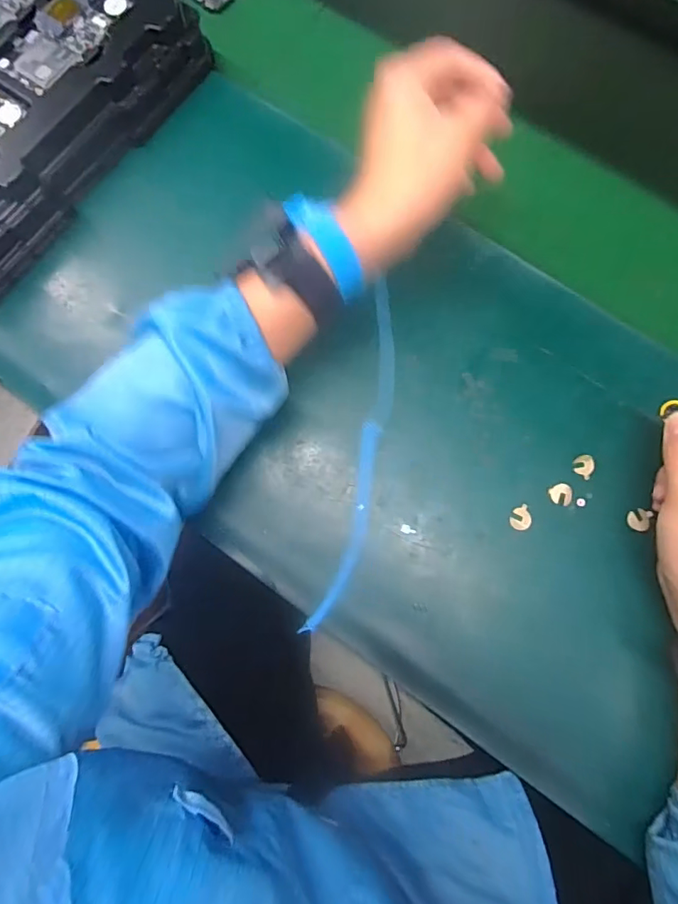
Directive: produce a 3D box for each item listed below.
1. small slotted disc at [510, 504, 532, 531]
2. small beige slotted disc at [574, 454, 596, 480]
[{"bbox_3d":[0.148,0.054,0.401,0.018,0.004,0.018,0,79,-1],"label":"small slotted disc"},{"bbox_3d":[0.205,0.012,0.411,0.017,0.004,0.020,26,83,20],"label":"small beige slotted disc"}]

